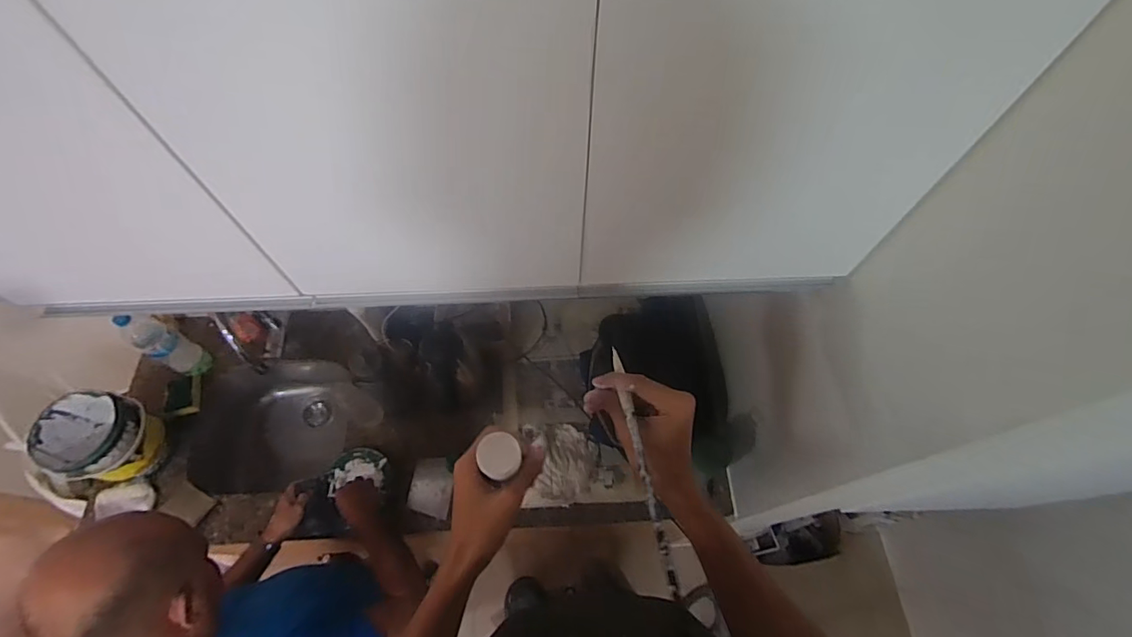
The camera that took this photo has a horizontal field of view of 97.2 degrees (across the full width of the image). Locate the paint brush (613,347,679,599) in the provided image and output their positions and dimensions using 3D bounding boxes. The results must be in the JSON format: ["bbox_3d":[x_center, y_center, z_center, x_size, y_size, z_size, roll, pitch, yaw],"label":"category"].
[{"bbox_3d":[0.067,0.124,0.440,0.008,0.010,0.215,-9,62,-5],"label":"paint brush"}]

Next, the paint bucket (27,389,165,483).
[{"bbox_3d":[-1.064,0.280,1.153,0.194,0.200,0.175,10,63,4],"label":"paint bucket"}]

